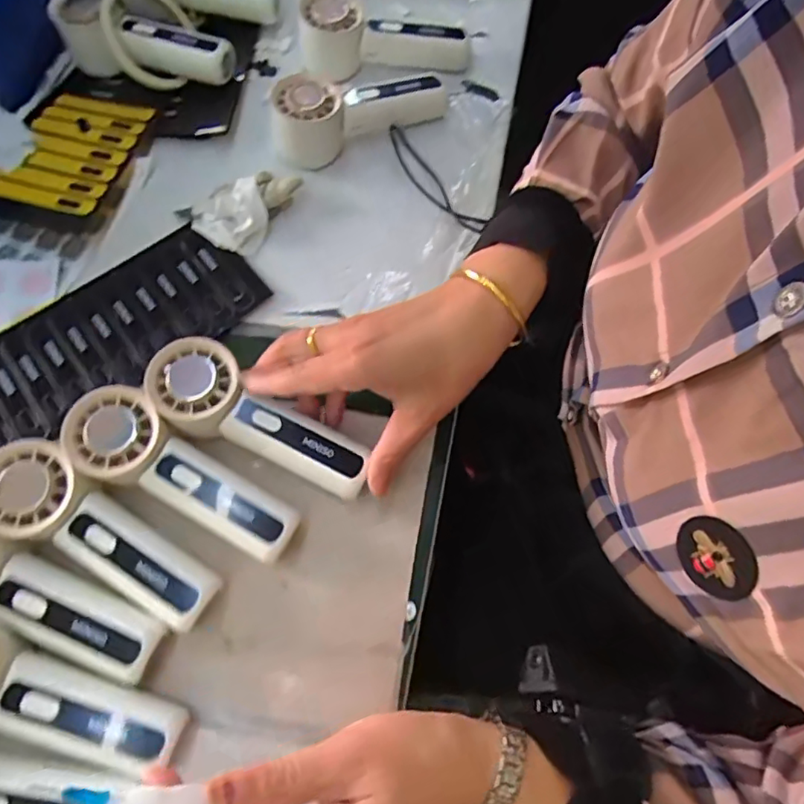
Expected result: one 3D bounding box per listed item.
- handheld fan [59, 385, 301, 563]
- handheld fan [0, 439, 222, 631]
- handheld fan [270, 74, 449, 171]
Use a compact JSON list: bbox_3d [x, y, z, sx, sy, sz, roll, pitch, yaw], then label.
[{"bbox_3d":[-0.140,0.051,0.375,0.155,0.053,0.057,30,70,10],"label":"handheld fan"},{"bbox_3d":[-0.184,0.083,0.361,0.153,0.050,0.052,28,69,9],"label":"handheld fan"},{"bbox_3d":[-0.039,-0.256,0.497,0.150,0.047,0.052,-26,71,-12],"label":"handheld fan"}]

